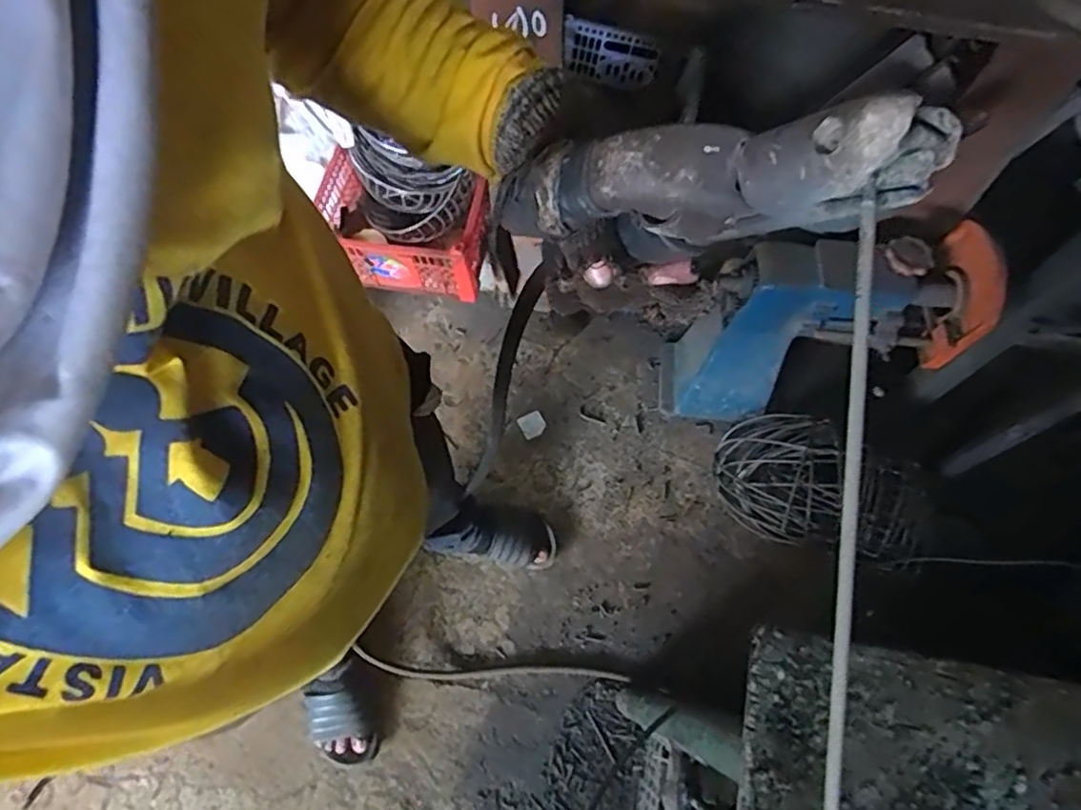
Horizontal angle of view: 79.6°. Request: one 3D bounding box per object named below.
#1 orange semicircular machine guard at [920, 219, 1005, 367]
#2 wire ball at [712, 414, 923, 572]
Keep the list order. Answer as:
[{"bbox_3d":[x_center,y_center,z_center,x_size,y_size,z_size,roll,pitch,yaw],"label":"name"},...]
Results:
[{"bbox_3d":[0.649,-0.166,0.998,0.071,0.105,0.223,9,95,4],"label":"orange semicircular machine guard"},{"bbox_3d":[0.509,0.157,1.225,0.356,0.162,0.228,31,71,13],"label":"wire ball"}]

